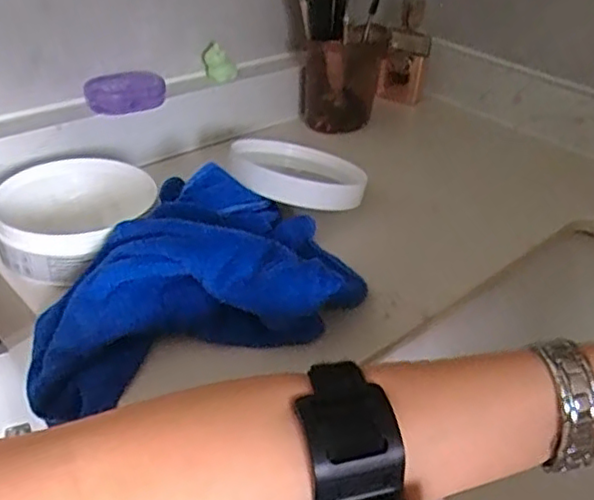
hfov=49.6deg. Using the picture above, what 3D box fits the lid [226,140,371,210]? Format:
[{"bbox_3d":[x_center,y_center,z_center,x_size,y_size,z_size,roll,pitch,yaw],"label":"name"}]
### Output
[{"bbox_3d":[-0.002,-0.060,0.482,0.094,0.022,0.094,12,27,-6],"label":"lid"}]

